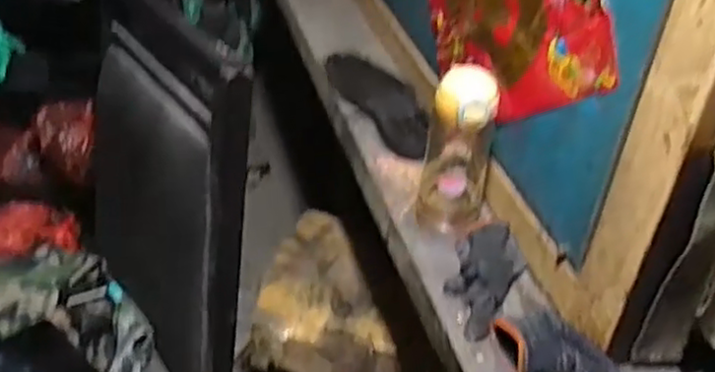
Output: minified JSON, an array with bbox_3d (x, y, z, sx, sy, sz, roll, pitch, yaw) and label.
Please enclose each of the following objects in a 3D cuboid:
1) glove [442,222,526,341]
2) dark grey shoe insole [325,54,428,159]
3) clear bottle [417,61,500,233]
[{"bbox_3d":[0.136,0.098,0.762,0.078,0.051,0.153,12,40,12],"label":"glove"},{"bbox_3d":[0.035,-0.134,1.065,0.097,0.030,0.281,-17,43,-23],"label":"dark grey shoe insole"},{"bbox_3d":[0.115,-0.031,0.799,0.074,0.197,0.074,10,39,8],"label":"clear bottle"}]

